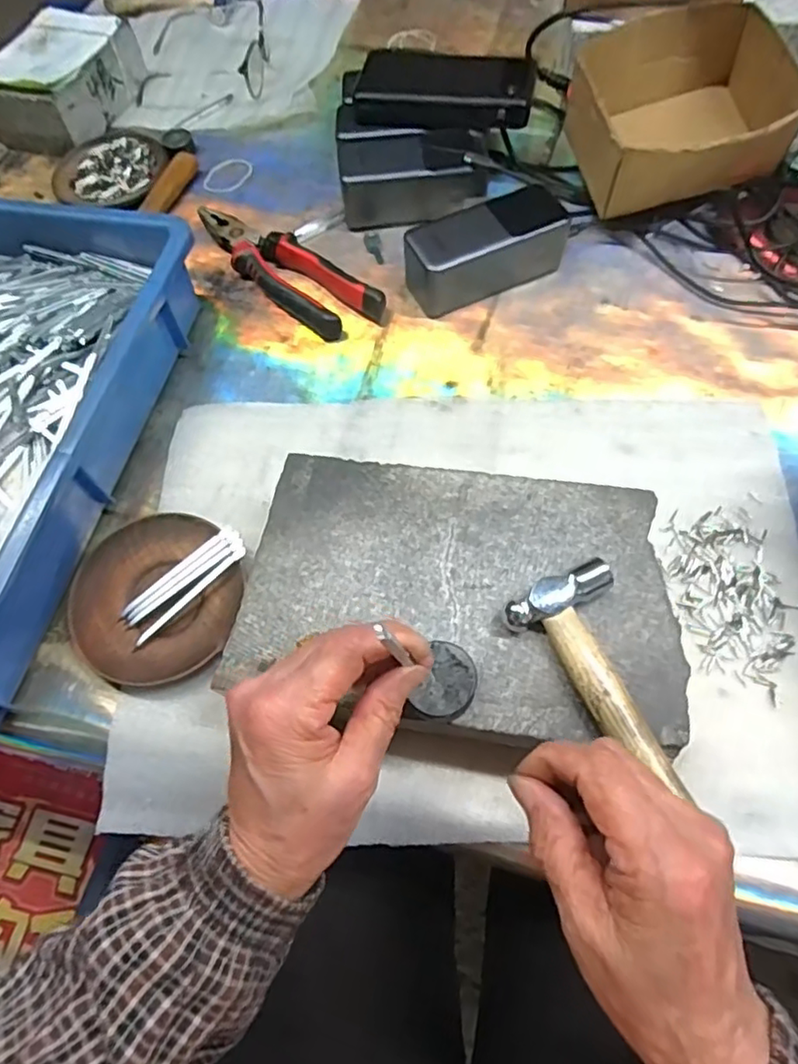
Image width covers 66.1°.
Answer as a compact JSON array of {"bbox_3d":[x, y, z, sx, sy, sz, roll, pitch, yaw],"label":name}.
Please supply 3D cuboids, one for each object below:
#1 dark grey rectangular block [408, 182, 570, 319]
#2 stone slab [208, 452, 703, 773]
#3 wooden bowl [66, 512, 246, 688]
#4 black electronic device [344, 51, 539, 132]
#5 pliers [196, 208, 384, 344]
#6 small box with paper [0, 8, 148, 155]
[{"bbox_3d":[0.071,-0.233,0.513,0.127,0.052,0.055,-26,66,-10],"label":"dark grey rectangular block"},{"bbox_3d":[0.035,0.047,0.369,0.240,0.059,0.160,8,65,7],"label":"stone slab"},{"bbox_3d":[-0.164,0.041,0.411,0.111,0.015,0.114,-1,64,2],"label":"wooden bowl"},{"bbox_3d":[0.040,-0.394,0.547,0.155,0.029,0.068,8,65,7],"label":"black electronic device"},{"bbox_3d":[-0.106,-0.232,0.538,0.211,0.025,0.053,37,71,19],"label":"pliers"},{"bbox_3d":[-0.350,-0.470,0.638,0.108,0.063,0.157,14,66,10],"label":"small box with paper"}]

